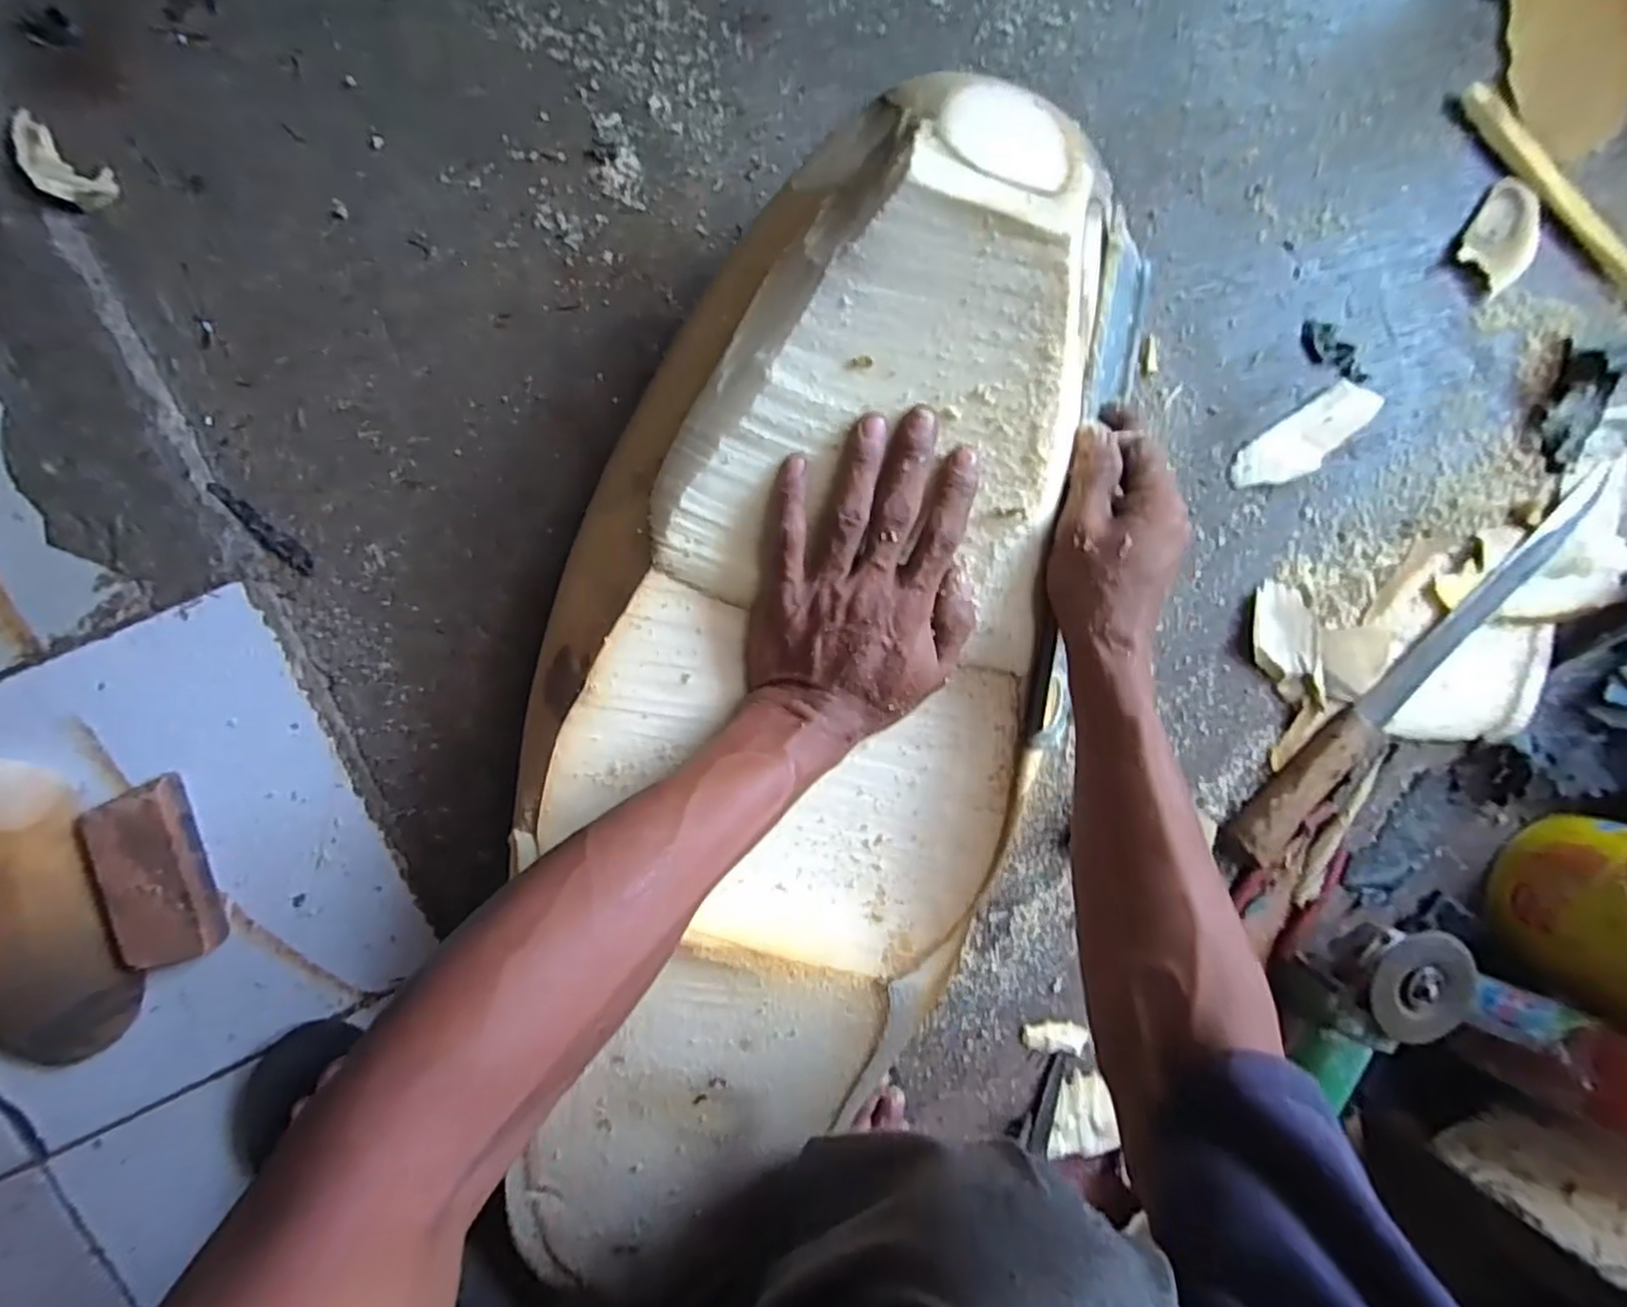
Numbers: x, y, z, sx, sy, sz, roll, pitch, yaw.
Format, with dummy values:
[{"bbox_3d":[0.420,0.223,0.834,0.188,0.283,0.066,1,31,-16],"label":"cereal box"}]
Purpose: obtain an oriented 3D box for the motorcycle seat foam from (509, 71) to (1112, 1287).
[{"bbox_3d":[-0.008,0.055,0.418,0.306,0.100,0.705,11,99,-7],"label":"motorcycle seat foam"}]

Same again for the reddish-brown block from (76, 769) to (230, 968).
[{"bbox_3d":[-0.425,0.143,0.466,0.052,0.031,0.116,-14,96,-6],"label":"reddish-brown block"}]

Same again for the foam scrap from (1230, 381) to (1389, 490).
[{"bbox_3d":[0.383,-0.166,0.561,0.126,0.009,0.044,-35,96,-3],"label":"foam scrap"}]

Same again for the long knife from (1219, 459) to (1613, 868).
[{"bbox_3d":[0.489,0.013,0.580,0.430,0.023,0.044,-45,97,-2],"label":"long knife"}]

